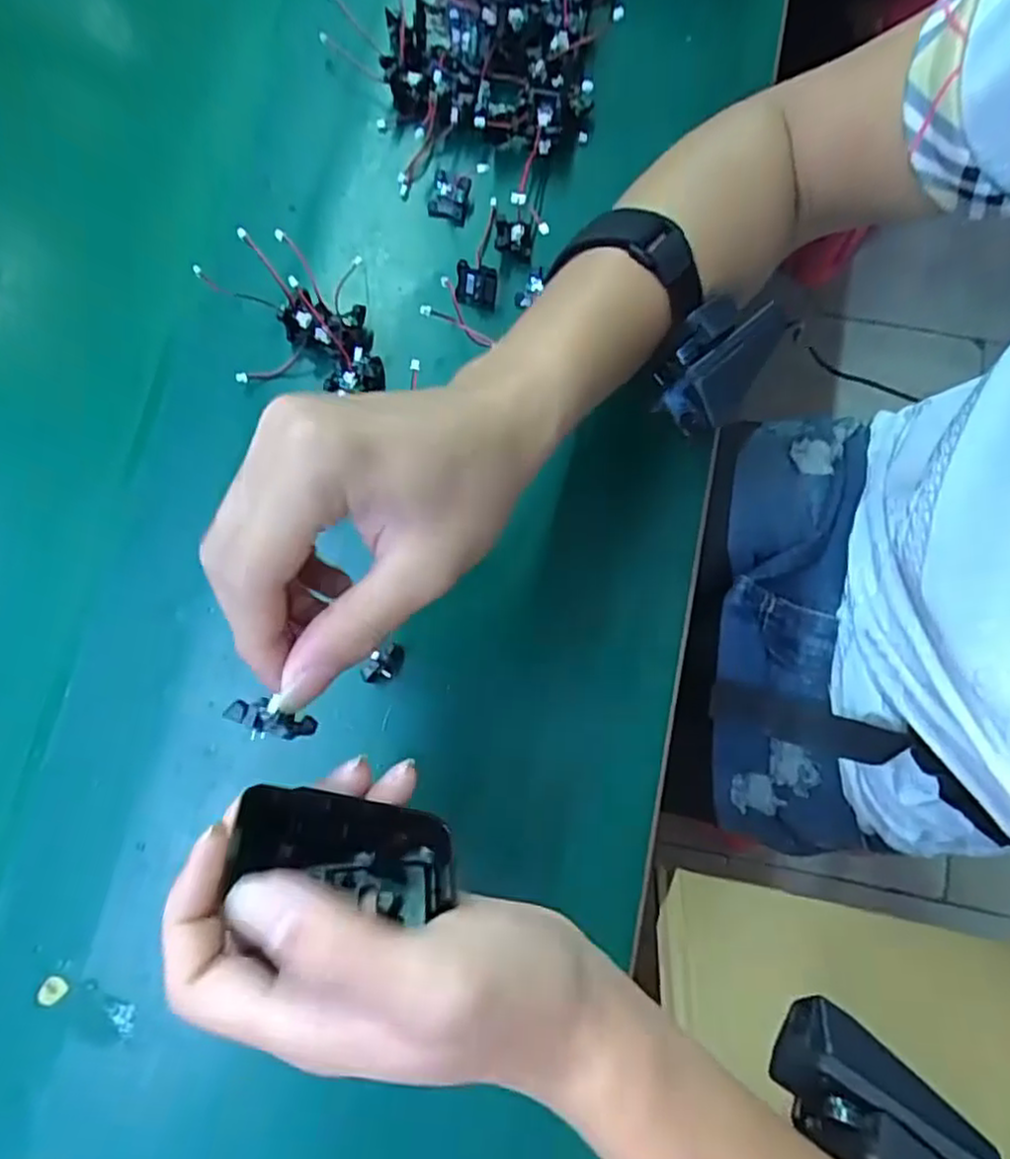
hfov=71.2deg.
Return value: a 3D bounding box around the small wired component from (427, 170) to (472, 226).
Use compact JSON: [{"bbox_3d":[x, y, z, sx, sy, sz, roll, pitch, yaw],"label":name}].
[{"bbox_3d":[-0.032,-0.220,0.408,0.021,0.014,0.022,16,78,4],"label":"small wired component"}]

